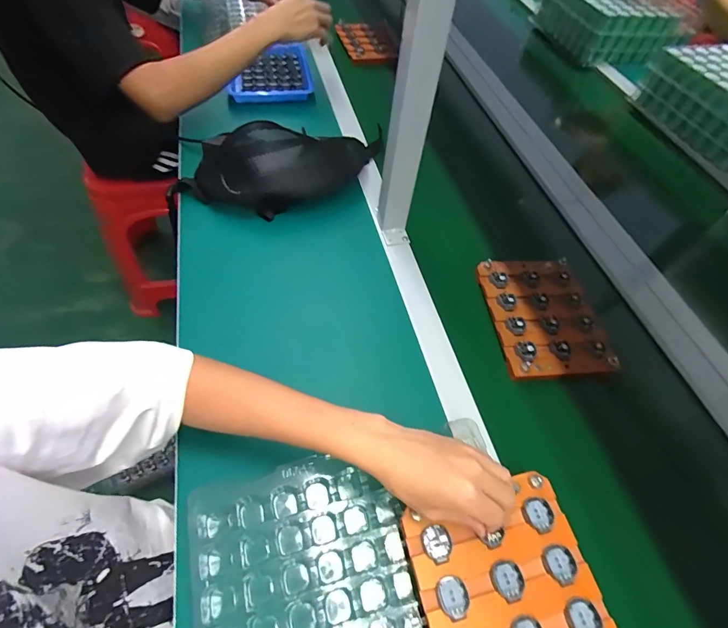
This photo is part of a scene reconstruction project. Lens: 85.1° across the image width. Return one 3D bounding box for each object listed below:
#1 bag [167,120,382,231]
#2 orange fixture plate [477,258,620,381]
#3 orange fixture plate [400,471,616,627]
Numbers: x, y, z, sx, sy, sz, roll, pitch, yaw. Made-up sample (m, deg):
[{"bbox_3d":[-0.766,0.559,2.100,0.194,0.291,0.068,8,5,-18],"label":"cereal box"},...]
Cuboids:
[{"bbox_3d":[-0.134,-0.252,0.642,0.365,0.100,0.160,-13,55,-15],"label":"bag"},{"bbox_3d":[0.254,0.000,0.559,0.148,0.018,0.191,-1,53,-7],"label":"orange fixture plate"},{"bbox_3d":[0.127,0.246,0.328,0.147,0.014,0.179,-9,55,-12],"label":"orange fixture plate"}]

